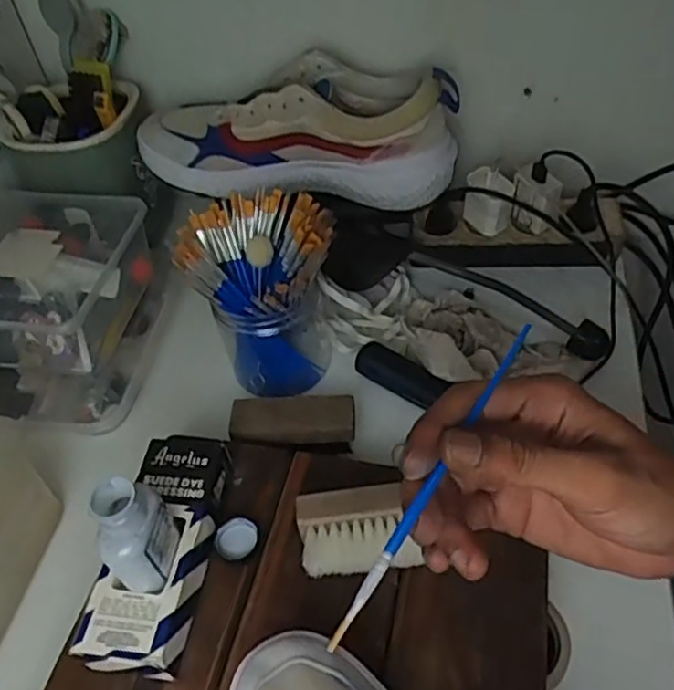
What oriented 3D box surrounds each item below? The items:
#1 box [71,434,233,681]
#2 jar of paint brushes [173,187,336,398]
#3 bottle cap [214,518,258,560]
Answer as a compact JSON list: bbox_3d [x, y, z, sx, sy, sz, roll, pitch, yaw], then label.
[{"bbox_3d":[-0.110,0.128,0.416,0.057,0.038,0.156,3,48,10],"label":"box"},{"bbox_3d":[-0.059,-0.040,0.539,0.108,0.145,0.093,-21,48,-12],"label":"jar of paint brushes"},{"bbox_3d":[-0.066,0.128,0.430,0.028,0.011,0.023,-21,48,-12],"label":"bottle cap"}]

